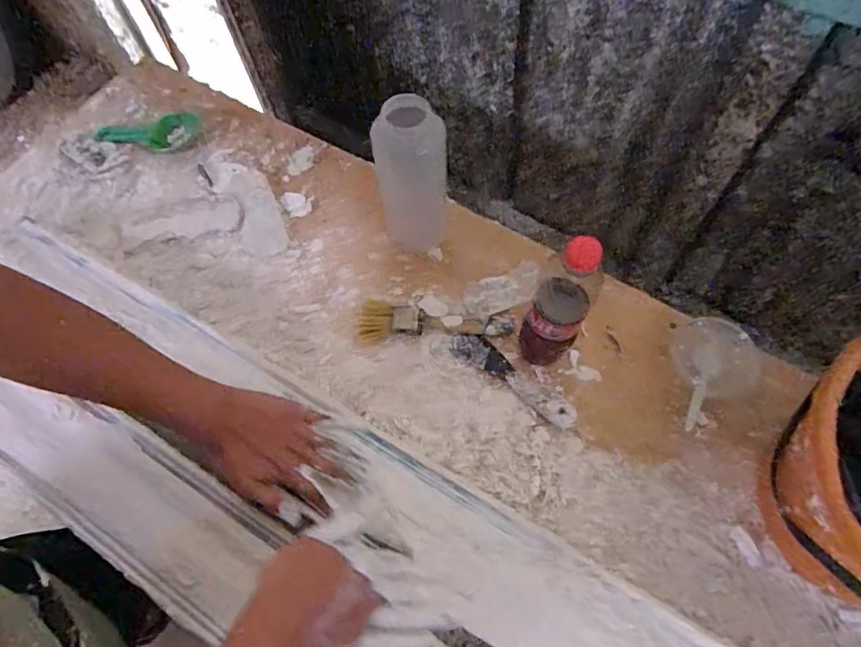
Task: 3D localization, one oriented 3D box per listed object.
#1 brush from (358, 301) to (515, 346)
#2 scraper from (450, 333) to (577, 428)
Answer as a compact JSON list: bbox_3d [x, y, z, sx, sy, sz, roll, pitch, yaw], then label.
[{"bbox_3d":[0.005,-0.006,0.683,0.197,0.010,0.061,-4,64,1],"label":"brush"},{"bbox_3d":[0.101,0.068,0.646,0.174,0.010,0.038,37,71,19],"label":"scraper"}]

